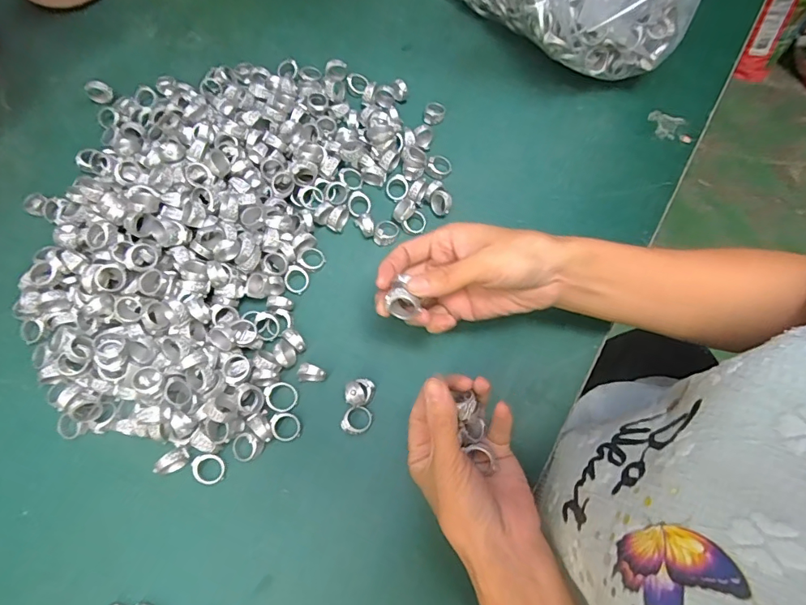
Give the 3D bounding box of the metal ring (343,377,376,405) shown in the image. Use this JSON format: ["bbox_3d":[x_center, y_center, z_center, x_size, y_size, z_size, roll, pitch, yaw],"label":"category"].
[{"bbox_3d":[-0.032,0.068,0.360,0.023,0.024,0.019,-21,70,-8],"label":"metal ring"}]

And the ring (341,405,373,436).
[{"bbox_3d":[-0.035,0.090,0.359,0.020,0.011,0.022,0,69,0],"label":"ring"}]

